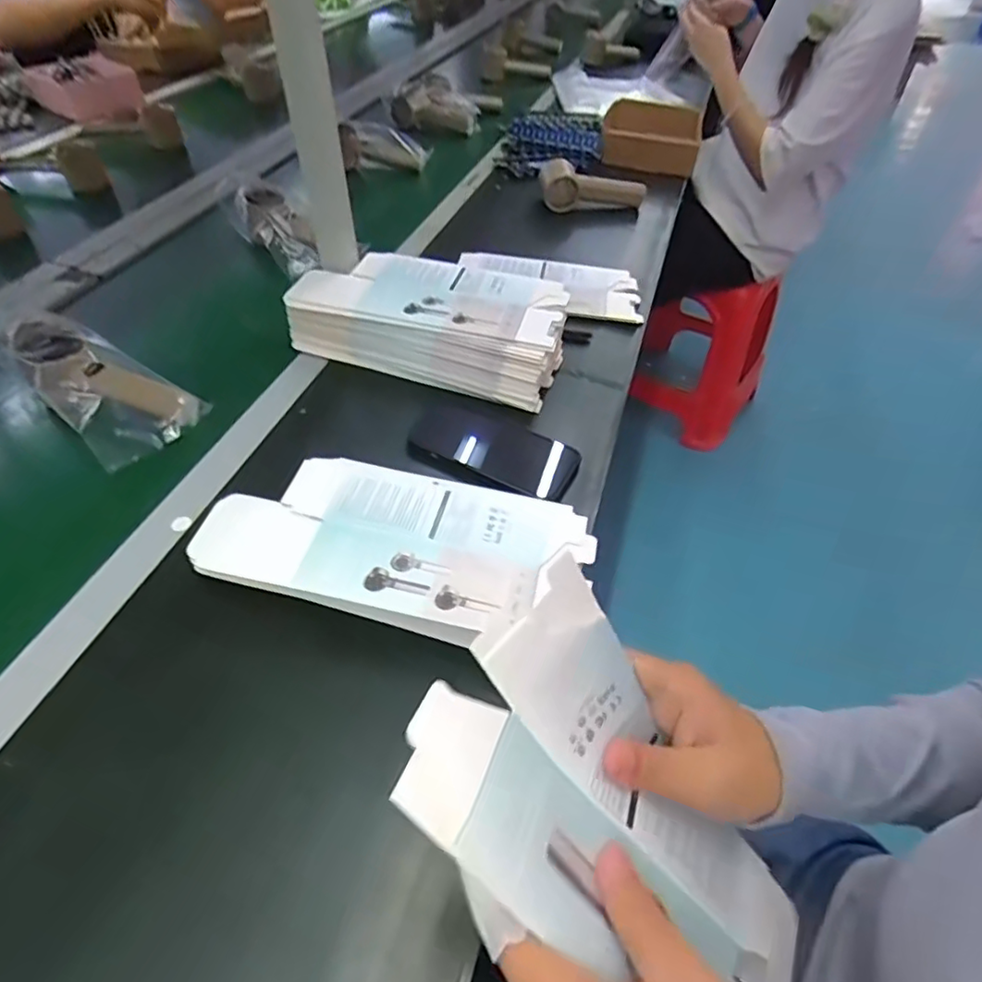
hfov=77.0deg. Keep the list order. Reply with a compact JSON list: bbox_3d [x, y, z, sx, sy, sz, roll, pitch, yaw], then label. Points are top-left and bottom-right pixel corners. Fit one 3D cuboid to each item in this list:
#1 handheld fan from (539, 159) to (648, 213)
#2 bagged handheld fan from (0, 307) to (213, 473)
[{"bbox_3d":[0.158,-0.454,0.945,0.162,0.066,0.047,1,45,-18],"label":"handheld fan"},{"bbox_3d":[-0.369,-0.098,0.566,0.188,0.040,0.088,34,51,-3],"label":"bagged handheld fan"}]

